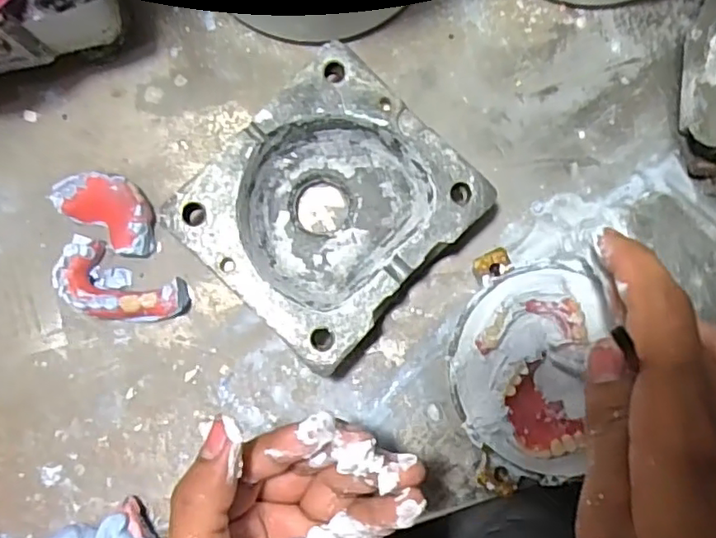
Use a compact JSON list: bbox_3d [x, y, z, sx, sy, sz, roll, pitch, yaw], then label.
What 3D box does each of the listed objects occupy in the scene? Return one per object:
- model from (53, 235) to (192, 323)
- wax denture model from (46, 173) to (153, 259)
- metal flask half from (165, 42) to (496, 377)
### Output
[{"bbox_3d":[-0.126,0.012,0.323,0.067,0.019,0.035,24,84,2],"label":"model"},{"bbox_3d":[-0.134,-0.033,0.330,0.058,0.013,0.034,34,85,3],"label":"wax denture model"},{"bbox_3d":[-0.014,-0.030,0.317,0.111,0.044,0.125,44,85,4],"label":"metal flask half"}]

